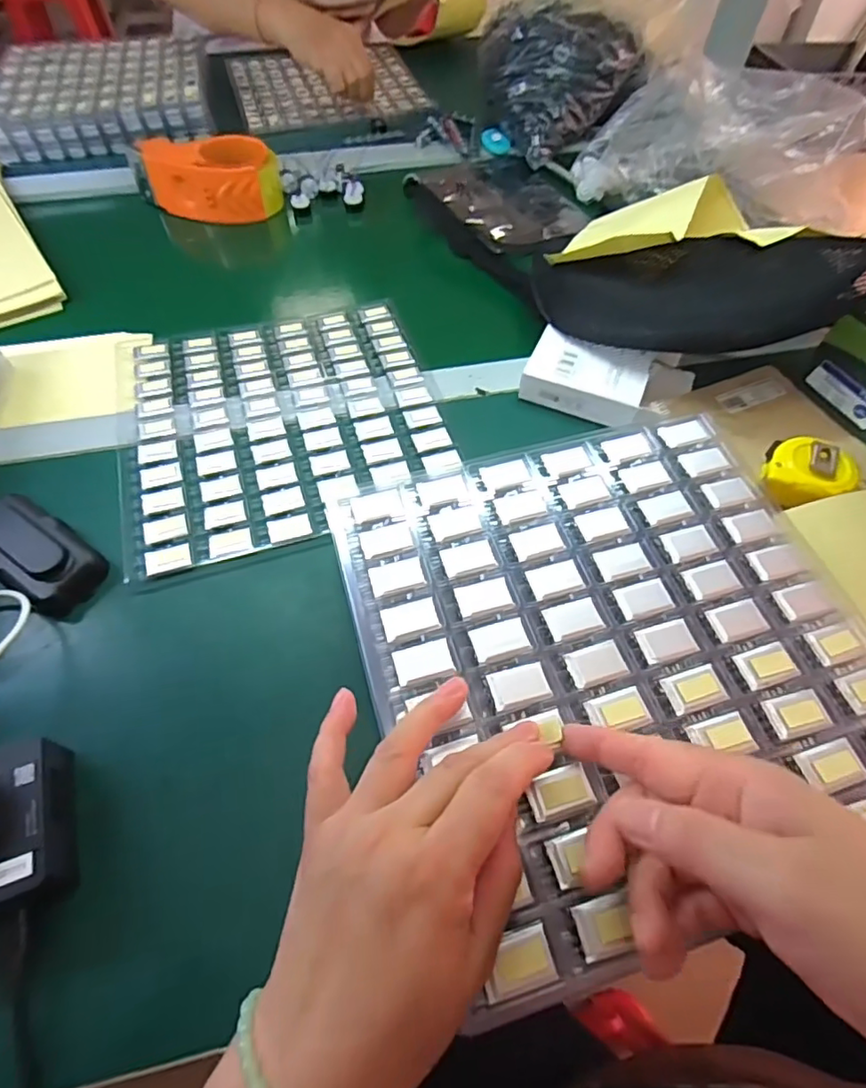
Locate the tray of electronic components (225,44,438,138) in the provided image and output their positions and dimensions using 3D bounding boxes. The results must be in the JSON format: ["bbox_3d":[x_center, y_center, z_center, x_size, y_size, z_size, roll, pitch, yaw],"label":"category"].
[{"bbox_3d":[-0.165,-0.699,0.852,0.263,0.017,0.295,-13,58,-10],"label":"tray of electronic components"}]

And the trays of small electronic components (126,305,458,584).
[{"bbox_3d":[-0.129,-0.111,0.482,0.259,0.005,0.257,-15,60,-11],"label":"trays of small electronic components"}]

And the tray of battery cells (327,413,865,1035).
[{"bbox_3d":[0.101,0.048,0.306,0.261,0.008,0.265,-14,60,-10],"label":"tray of battery cells"}]

